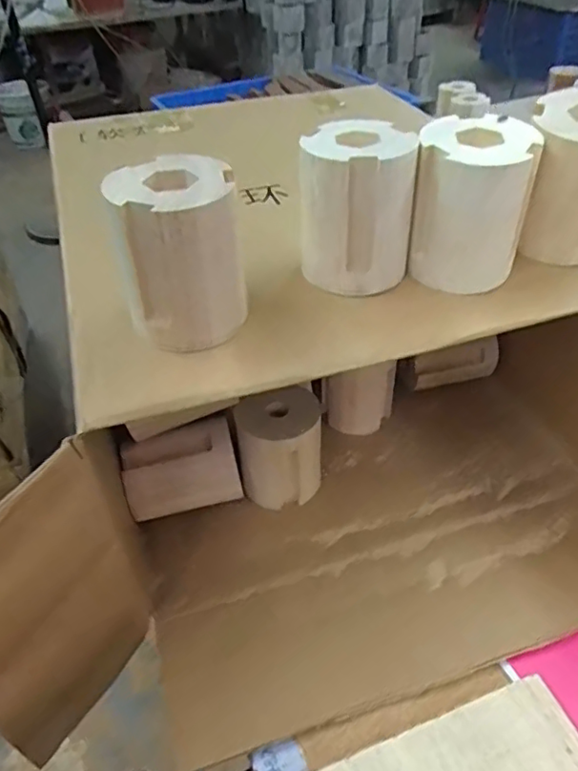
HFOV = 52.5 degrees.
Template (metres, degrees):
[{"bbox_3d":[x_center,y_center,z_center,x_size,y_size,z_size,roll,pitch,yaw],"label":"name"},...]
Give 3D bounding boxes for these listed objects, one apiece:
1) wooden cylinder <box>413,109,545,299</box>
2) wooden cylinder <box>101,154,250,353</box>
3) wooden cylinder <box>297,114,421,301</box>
[{"bbox_3d":[0.129,-0.125,0.417,0.075,0.104,0.070,11,44,16],"label":"wooden cylinder"},{"bbox_3d":[-0.069,-0.081,0.373,0.076,0.101,0.072,-13,43,-11],"label":"wooden cylinder"},{"bbox_3d":[0.048,-0.127,0.421,0.079,0.098,0.071,4,42,8],"label":"wooden cylinder"}]

